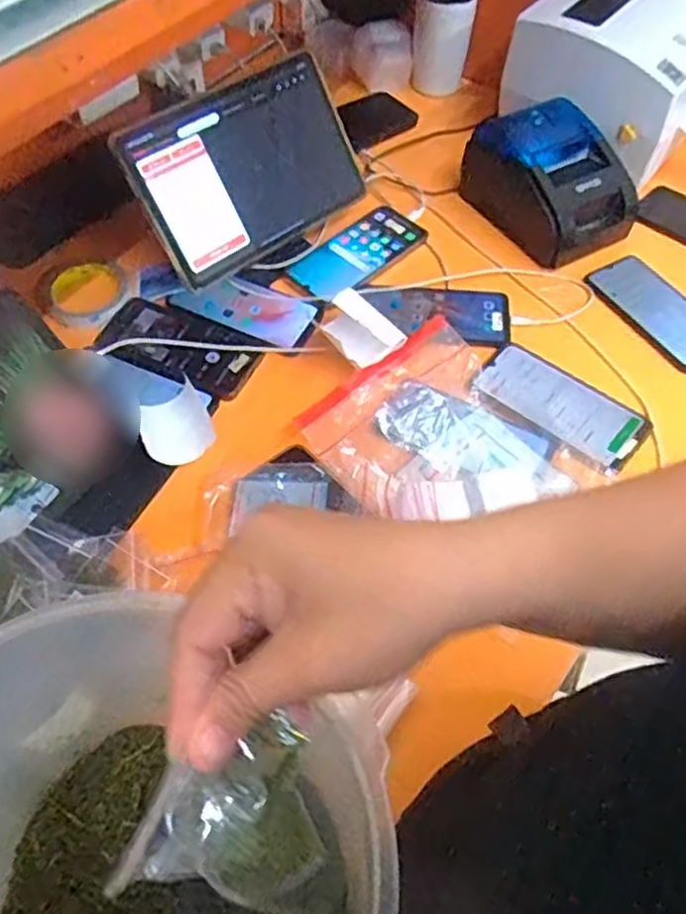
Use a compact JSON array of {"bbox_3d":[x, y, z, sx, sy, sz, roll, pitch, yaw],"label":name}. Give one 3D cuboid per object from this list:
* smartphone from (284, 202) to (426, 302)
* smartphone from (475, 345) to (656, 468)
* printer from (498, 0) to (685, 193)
[{"bbox_3d":[0.020,-0.234,0.827,0.082,0.011,0.161,43,73,16],"label":"smartphone"},{"bbox_3d":[0.215,-0.054,0.706,0.163,0.006,0.076,34,63,21],"label":"smartphone"},{"bbox_3d":[0.347,-0.492,0.892,0.208,0.141,0.209,28,62,18],"label":"printer"}]

